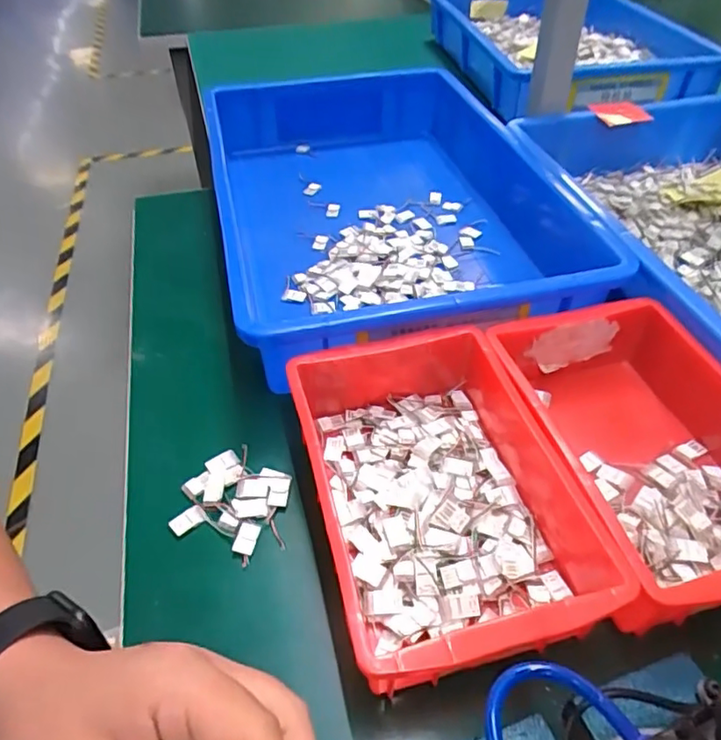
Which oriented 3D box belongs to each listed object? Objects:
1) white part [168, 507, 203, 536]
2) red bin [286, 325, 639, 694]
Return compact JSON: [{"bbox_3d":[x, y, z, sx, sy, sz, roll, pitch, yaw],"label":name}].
[{"bbox_3d":[-0.104,0.090,0.339,0.018,0.004,0.010,-31,52,-26],"label":"white part"},{"bbox_3d":[0.051,0.064,0.332,0.149,0.063,0.197,-12,46,-10],"label":"red bin"}]

